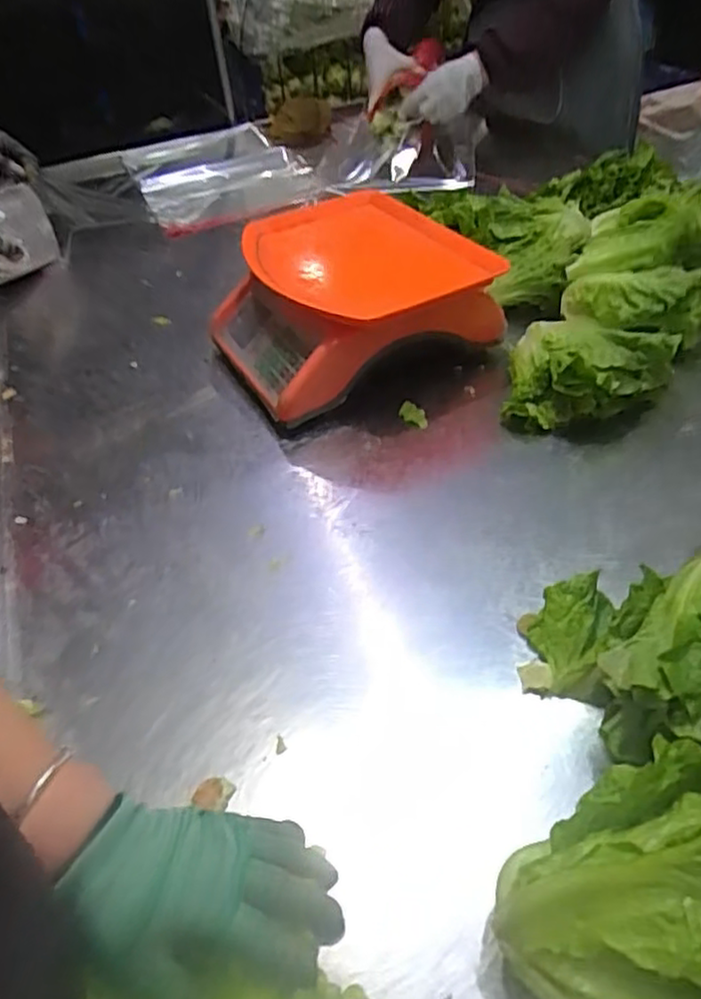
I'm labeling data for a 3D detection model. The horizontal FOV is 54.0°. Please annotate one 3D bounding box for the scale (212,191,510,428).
[{"bbox_3d":[0.001,-0.234,0.827,0.314,0.142,0.281,-18,44,-11],"label":"scale"}]

